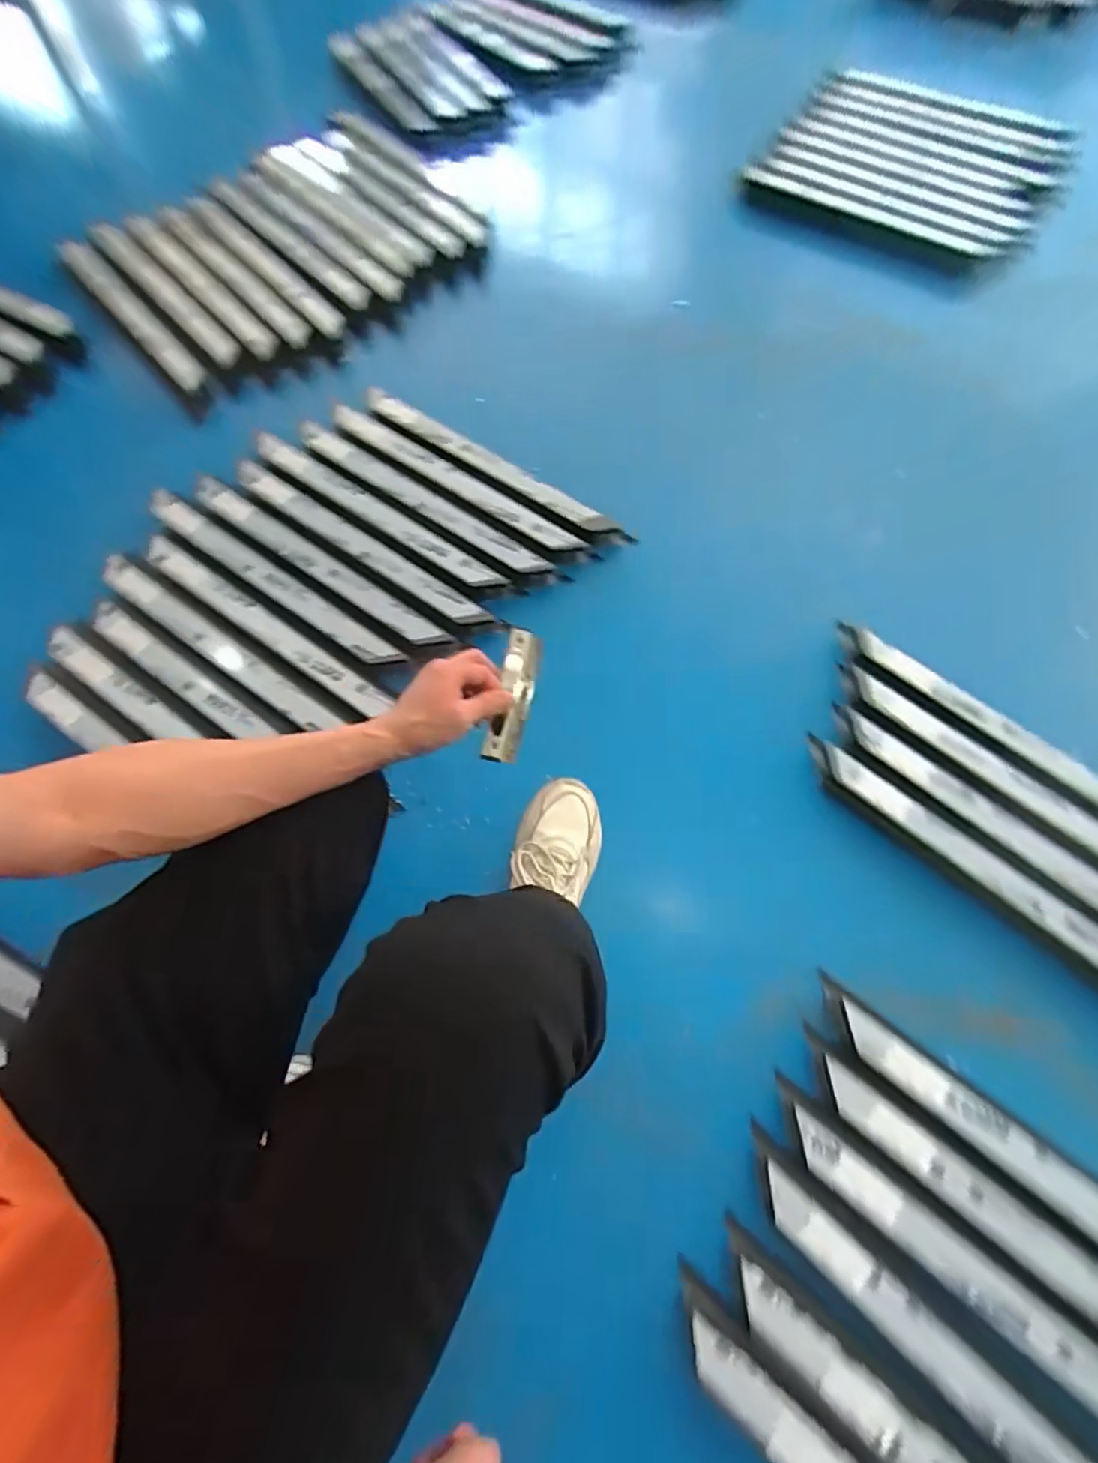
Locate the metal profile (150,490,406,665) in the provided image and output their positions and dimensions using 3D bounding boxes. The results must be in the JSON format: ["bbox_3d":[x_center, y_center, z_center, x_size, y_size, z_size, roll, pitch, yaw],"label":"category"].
[{"bbox_3d":[-0.447,-0.242,0.920,0.524,0.024,0.049,34,72,13],"label":"metal profile"}]

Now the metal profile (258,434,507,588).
[{"bbox_3d":[-0.291,-0.365,0.981,0.511,0.028,0.059,32,72,12],"label":"metal profile"}]

